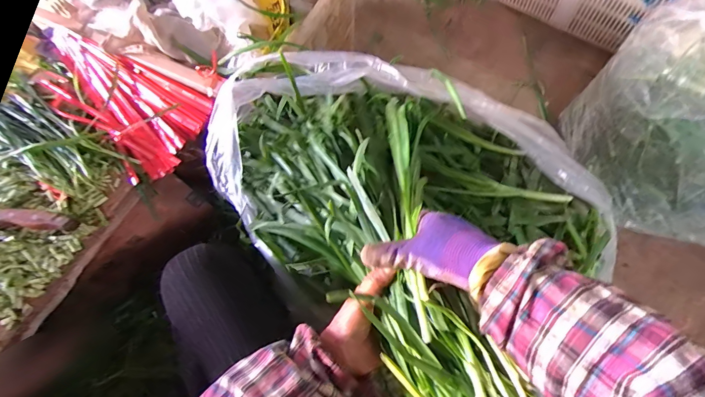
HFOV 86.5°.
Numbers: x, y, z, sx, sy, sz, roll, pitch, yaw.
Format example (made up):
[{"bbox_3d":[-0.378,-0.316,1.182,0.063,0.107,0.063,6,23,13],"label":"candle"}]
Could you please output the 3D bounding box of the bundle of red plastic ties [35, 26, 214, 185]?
[{"bbox_3d":[-0.430,-0.170,0.657,0.359,0.100,0.191,25,71,13],"label":"bundle of red plastic ties"}]

